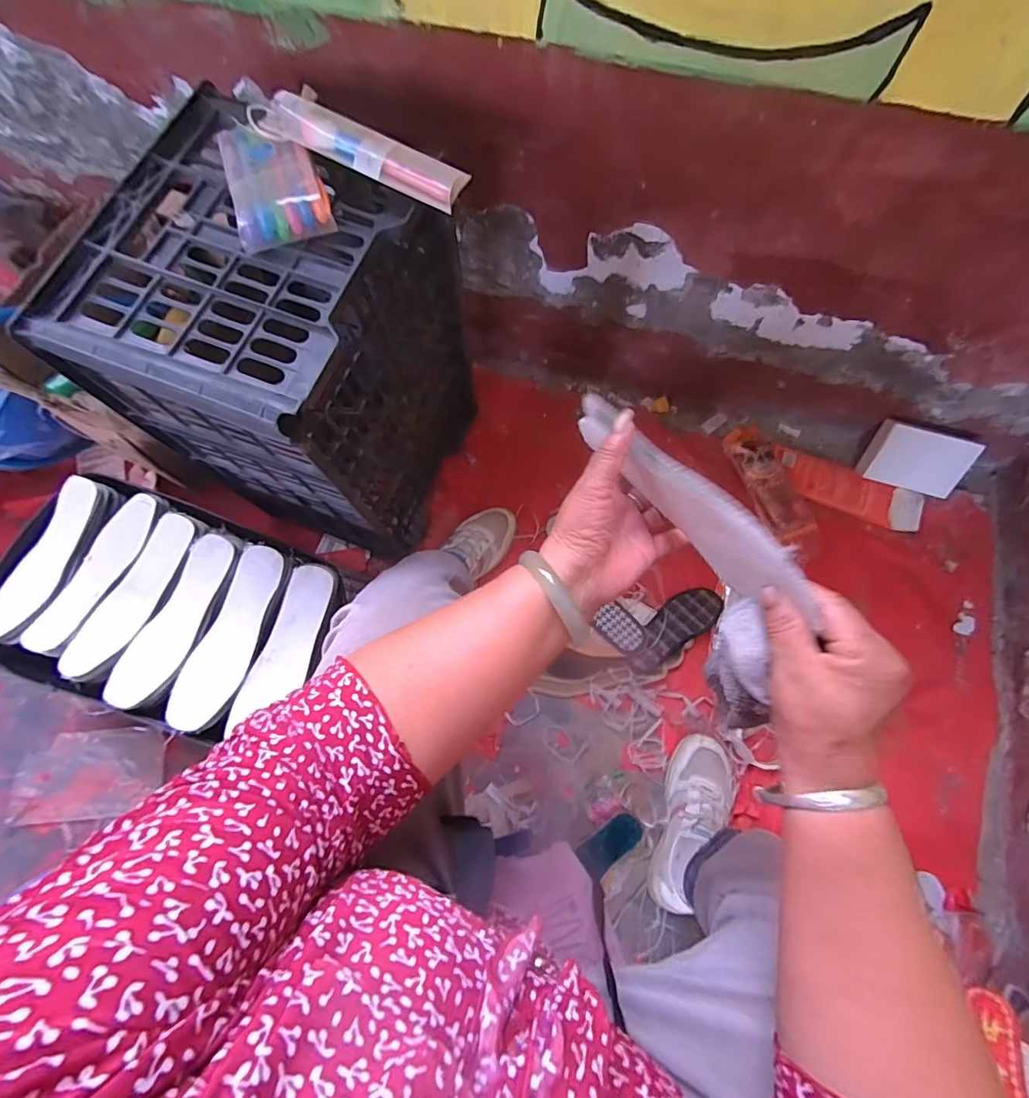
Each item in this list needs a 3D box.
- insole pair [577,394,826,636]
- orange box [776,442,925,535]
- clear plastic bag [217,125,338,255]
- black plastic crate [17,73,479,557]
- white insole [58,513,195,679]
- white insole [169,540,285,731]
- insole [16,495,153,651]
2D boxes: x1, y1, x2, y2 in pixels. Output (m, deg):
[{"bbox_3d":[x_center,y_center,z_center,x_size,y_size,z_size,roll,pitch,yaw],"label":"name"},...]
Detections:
[{"bbox_3d":[0.118,-0.034,0.337,0.013,0.061,0.228,-32,59,-10],"label":"insole pair"},{"bbox_3d":[0.614,-0.110,0.872,0.276,0.019,0.090,20,75,4],"label":"orange box"},{"bbox_3d":[-0.224,-0.346,0.444,0.084,0.021,0.130,-16,76,-6],"label":"clear plastic bag"},{"bbox_3d":[-0.253,-0.219,0.653,0.263,0.463,0.323,20,75,4],"label":"black plastic crate"},{"bbox_3d":[-0.502,0.060,0.620,0.069,0.025,0.228,27,75,7],"label":"white insole"},{"bbox_3d":[-0.361,0.111,0.602,0.071,0.014,0.232,22,78,3],"label":"white insole"},{"bbox_3d":[-0.567,0.029,0.634,0.070,0.025,0.230,27,75,5],"label":"insole"}]

